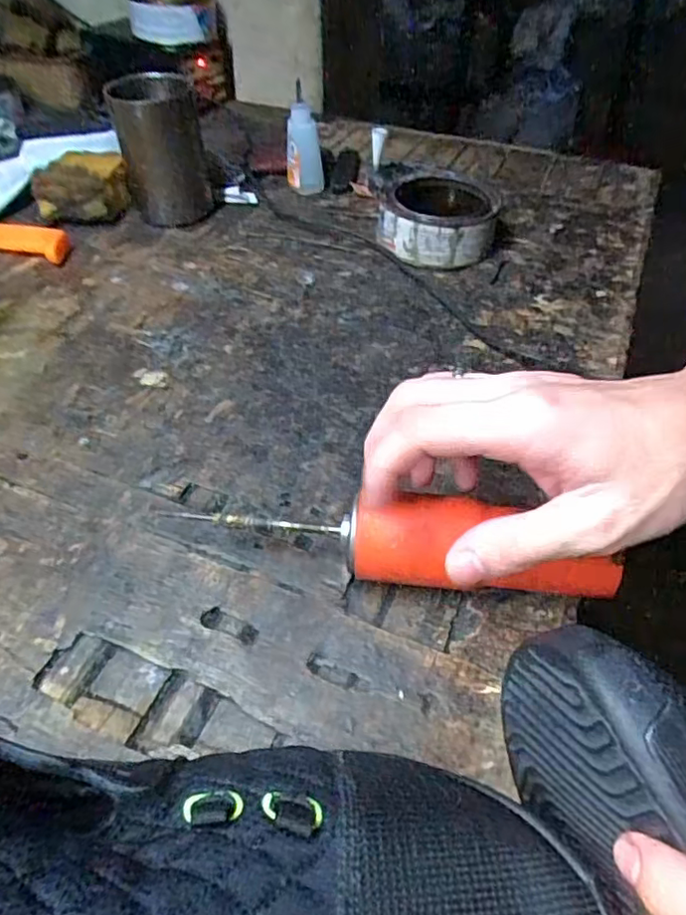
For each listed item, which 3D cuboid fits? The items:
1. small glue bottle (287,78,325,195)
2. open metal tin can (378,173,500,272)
[{"bbox_3d":[-0.039,-0.317,0.604,0.032,0.100,0.024,-14,48,-13],"label":"small glue bottle"},{"bbox_3d":[0.084,-0.217,0.547,0.099,0.047,0.103,0,46,0],"label":"open metal tin can"}]

